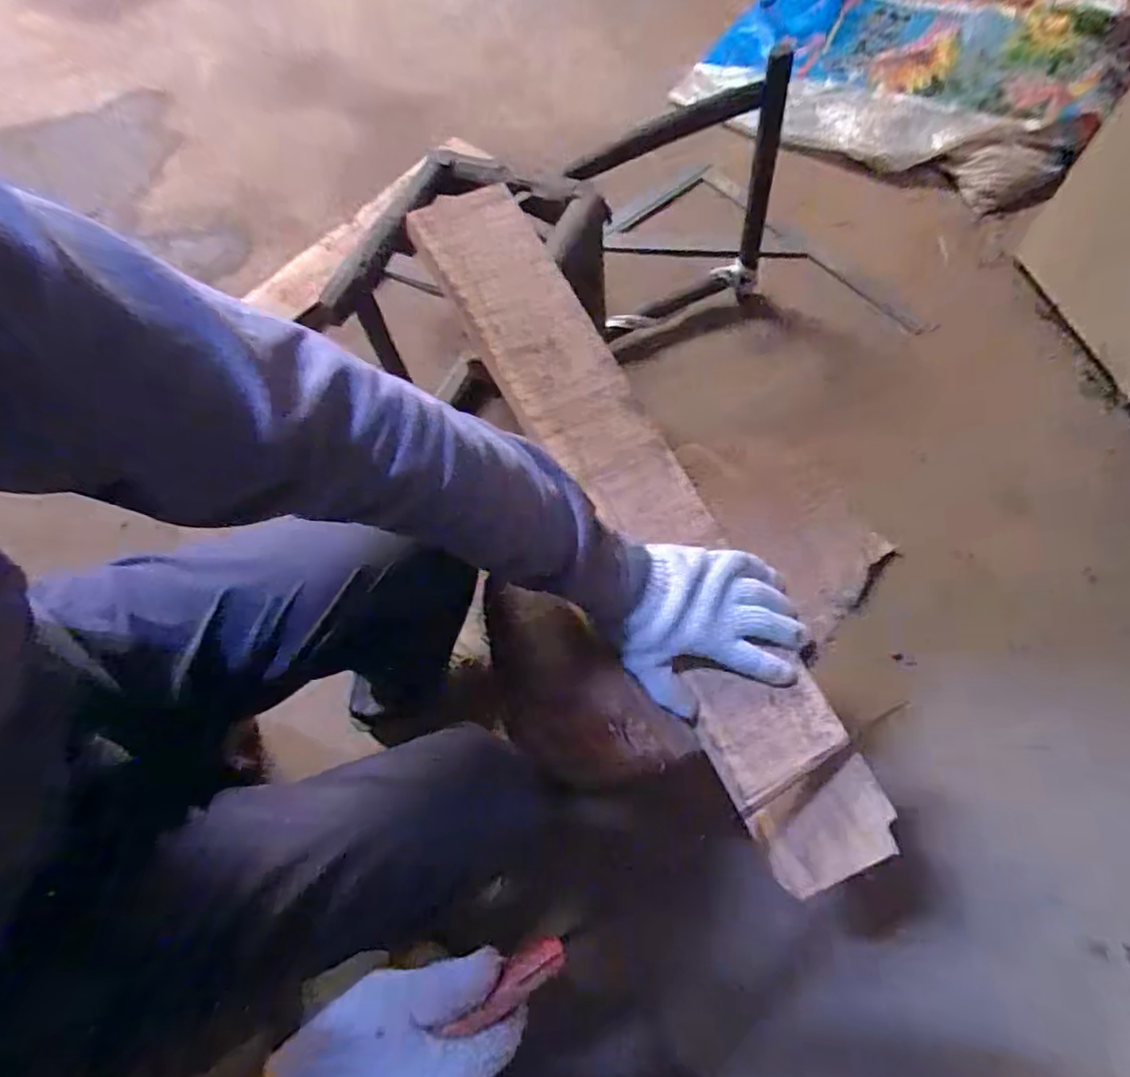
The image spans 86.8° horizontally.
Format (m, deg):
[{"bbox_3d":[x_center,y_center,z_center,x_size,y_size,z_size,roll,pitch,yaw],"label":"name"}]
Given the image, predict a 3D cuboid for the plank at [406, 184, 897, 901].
[{"bbox_3d":[0.050,-0.059,0.575,0.120,0.028,0.744,-26,74,-8],"label":"plank"}]

